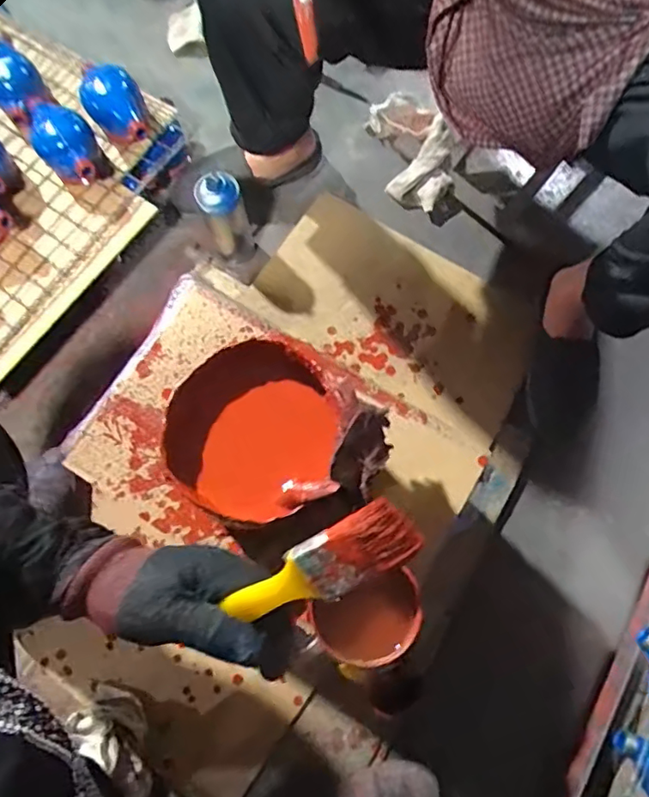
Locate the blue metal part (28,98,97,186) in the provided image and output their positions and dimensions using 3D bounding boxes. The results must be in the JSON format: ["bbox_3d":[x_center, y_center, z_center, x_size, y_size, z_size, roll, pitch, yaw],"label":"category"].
[{"bbox_3d":[-0.378,-0.374,0.812,0.083,0.089,0.113,-34,77,-8],"label":"blue metal part"}]

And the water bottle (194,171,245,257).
[{"bbox_3d":[-0.154,-0.280,0.860,0.061,0.194,0.059,-18,75,-4],"label":"water bottle"}]

